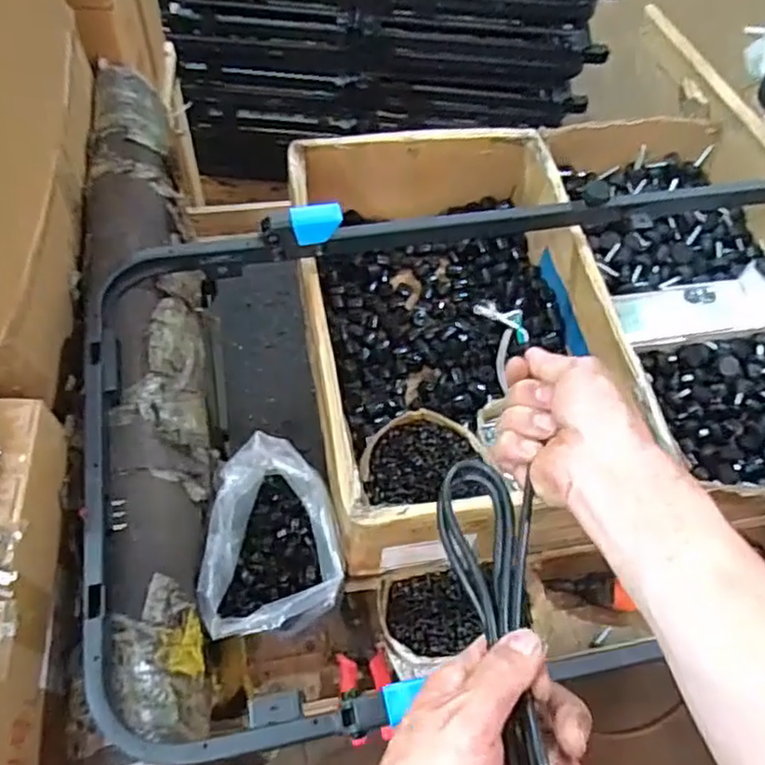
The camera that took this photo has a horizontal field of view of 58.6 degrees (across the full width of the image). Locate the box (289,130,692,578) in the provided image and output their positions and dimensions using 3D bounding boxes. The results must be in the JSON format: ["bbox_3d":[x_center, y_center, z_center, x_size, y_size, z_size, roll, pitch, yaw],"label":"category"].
[{"bbox_3d":[0.086,-0.069,0.846,0.356,0.171,0.529,-6,60,-8],"label":"box"}]

